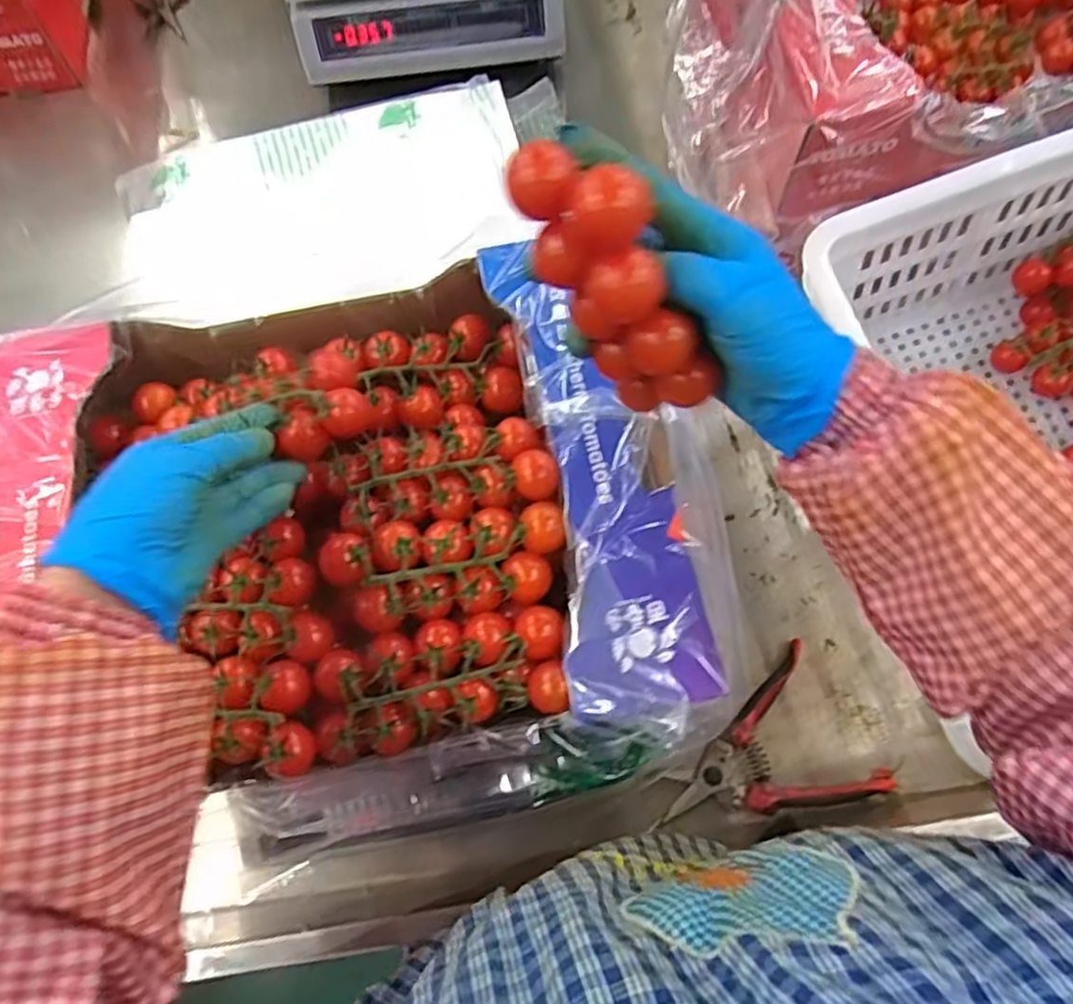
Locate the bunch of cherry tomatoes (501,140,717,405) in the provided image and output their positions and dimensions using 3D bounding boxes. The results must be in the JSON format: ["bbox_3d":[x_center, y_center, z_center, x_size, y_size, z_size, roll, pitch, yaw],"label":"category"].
[{"bbox_3d":[0.033,-0.083,0.292,0.030,0.123,0.050,-48,38,-14],"label":"bunch of cherry tomatoes"}]

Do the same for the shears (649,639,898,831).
[{"bbox_3d":[0.167,0.201,0.536,0.164,0.015,0.116,-29,71,-9],"label":"shears"}]

